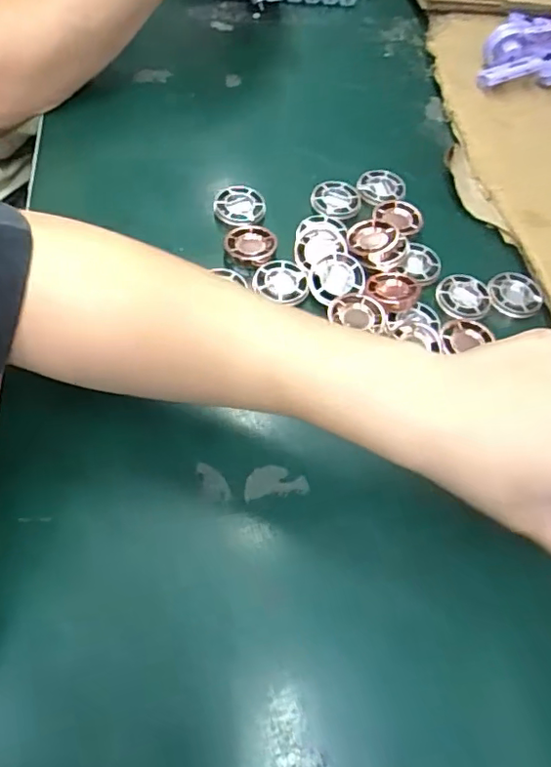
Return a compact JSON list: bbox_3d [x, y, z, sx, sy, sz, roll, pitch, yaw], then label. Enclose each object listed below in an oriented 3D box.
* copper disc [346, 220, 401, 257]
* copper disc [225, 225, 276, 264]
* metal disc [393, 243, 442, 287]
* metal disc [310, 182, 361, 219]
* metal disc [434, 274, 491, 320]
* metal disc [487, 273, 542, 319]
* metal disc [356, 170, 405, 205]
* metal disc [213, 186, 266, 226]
[{"bbox_3d":[0.072,-0.109,0.418,0.037,0.004,0.033,-7,62,5],"label":"copper disc"},{"bbox_3d":[-0.018,-0.105,0.418,0.037,0.004,0.039,1,61,-2],"label":"copper disc"},{"bbox_3d":[0.109,-0.090,0.419,0.029,0.008,0.033,25,63,11],"label":"metal disc"},{"bbox_3d":[0.049,-0.147,0.452,0.041,0.005,0.040,1,61,-2],"label":"metal disc"},{"bbox_3d":[0.137,-0.063,0.407,0.039,0.004,0.037,1,61,-2],"label":"metal disc"},{"bbox_3d":[0.175,-0.064,0.411,0.038,0.005,0.038,1,61,-2],"label":"metal disc"},{"bbox_3d":[0.087,-0.162,0.464,0.038,0.004,0.040,1,66,-2],"label":"metal disc"},{"bbox_3d":[-0.028,-0.139,0.443,0.039,0.009,0.040,1,61,-2],"label":"metal disc"}]

